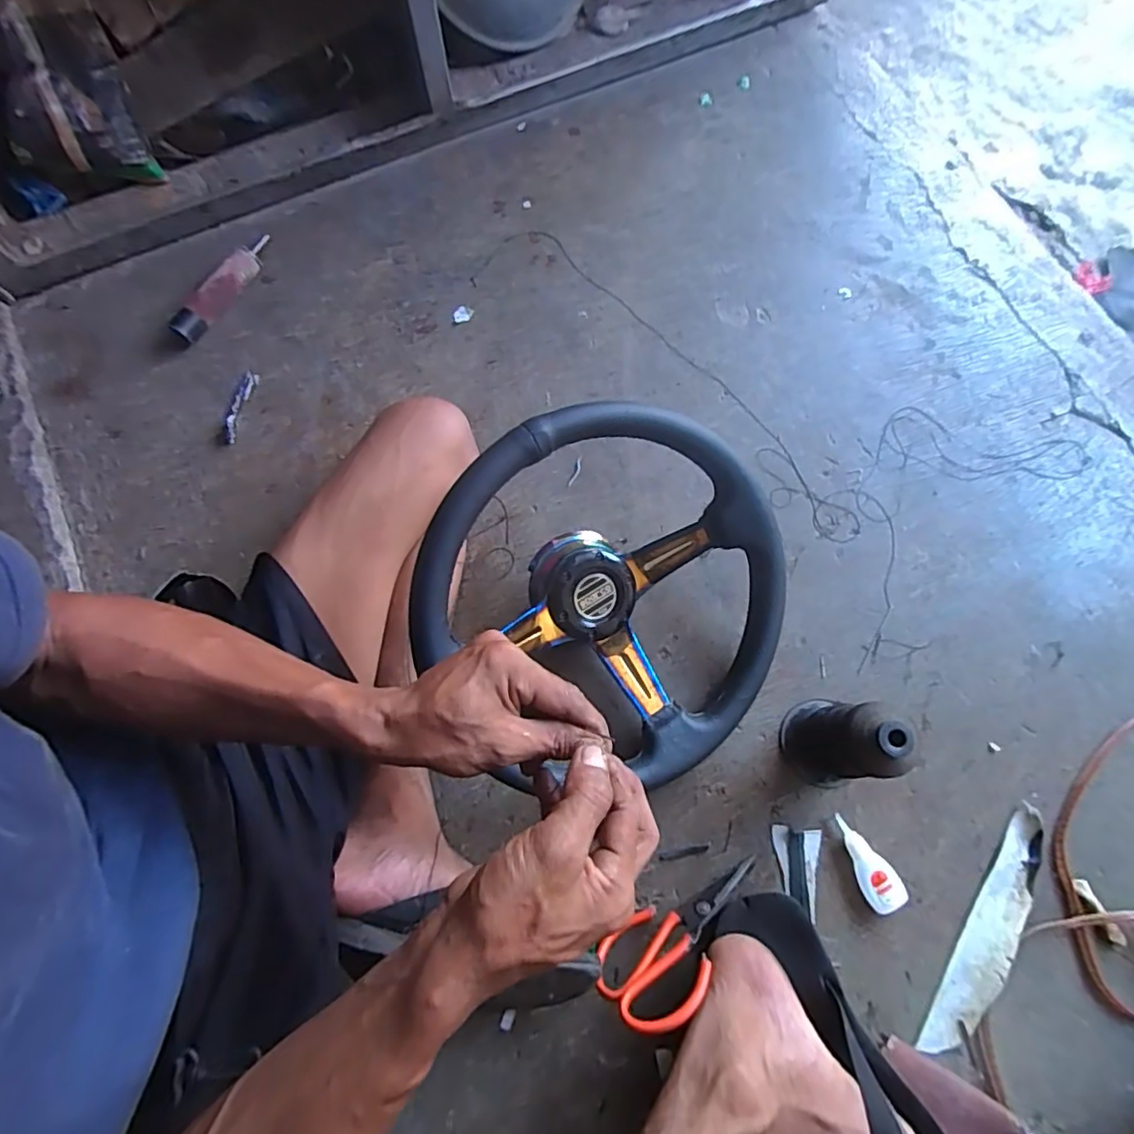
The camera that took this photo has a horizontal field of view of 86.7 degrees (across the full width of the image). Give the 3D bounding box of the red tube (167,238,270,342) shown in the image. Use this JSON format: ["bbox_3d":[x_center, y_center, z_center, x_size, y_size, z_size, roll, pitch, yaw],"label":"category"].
[{"bbox_3d":[-0.418,-0.339,0.734,0.029,0.029,0.158,34,76,10],"label":"red tube"}]

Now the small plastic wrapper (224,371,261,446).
[{"bbox_3d":[-0.380,-0.187,0.696,0.021,0.008,0.092,13,73,4],"label":"small plastic wrapper"}]

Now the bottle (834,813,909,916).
[{"bbox_3d":[0.274,0.267,0.544,0.033,0.015,0.083,-21,74,-6],"label":"bottle"}]

